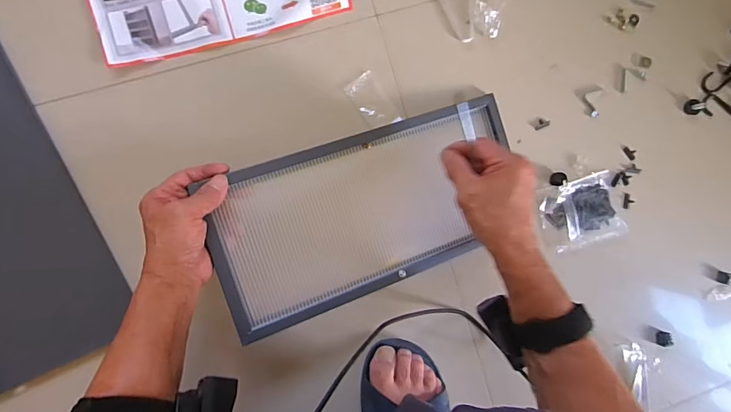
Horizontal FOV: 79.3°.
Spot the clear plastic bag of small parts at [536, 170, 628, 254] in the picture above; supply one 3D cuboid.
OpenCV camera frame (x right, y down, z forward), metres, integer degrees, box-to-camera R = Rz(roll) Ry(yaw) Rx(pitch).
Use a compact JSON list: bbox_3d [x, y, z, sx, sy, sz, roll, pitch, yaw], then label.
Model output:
[{"bbox_3d":[0.274,0.008,0.562,0.102,0.014,0.084,-15,95,-8],"label":"clear plastic bag of small parts"}]

